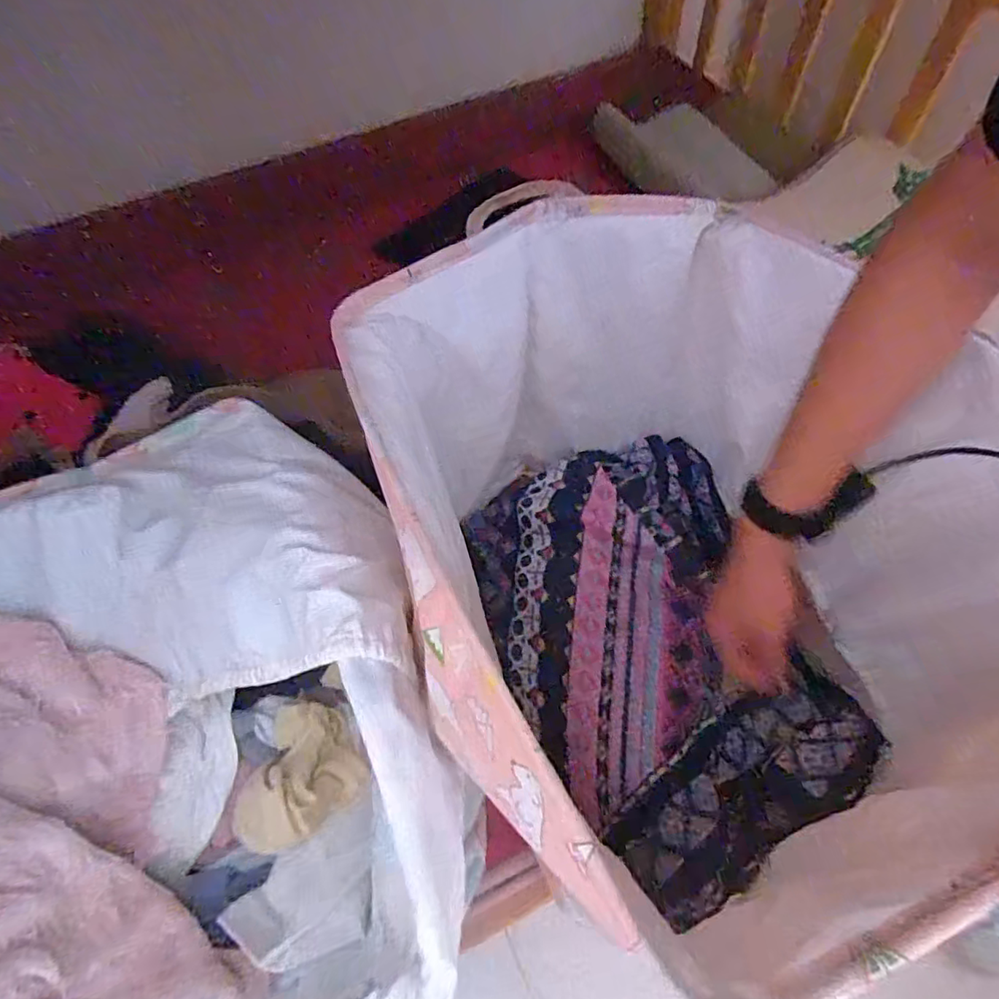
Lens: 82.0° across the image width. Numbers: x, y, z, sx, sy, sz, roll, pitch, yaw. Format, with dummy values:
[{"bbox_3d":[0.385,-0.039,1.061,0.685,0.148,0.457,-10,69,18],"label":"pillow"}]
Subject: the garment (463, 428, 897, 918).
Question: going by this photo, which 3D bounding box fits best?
[{"bbox_3d":[0.147,0.129,0.575,0.291,0.062,0.423,-22,62,-10],"label":"garment"}]

